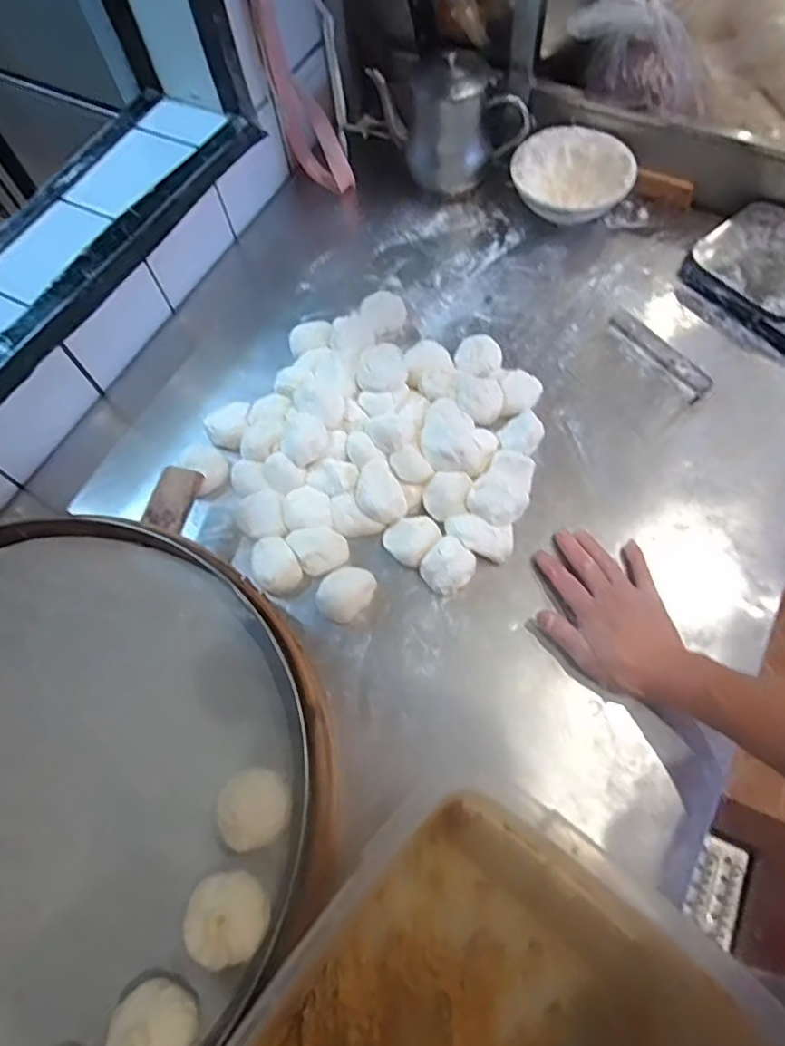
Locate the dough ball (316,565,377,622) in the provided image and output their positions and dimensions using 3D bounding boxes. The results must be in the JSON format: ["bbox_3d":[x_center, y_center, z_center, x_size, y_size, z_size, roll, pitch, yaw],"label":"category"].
[{"bbox_3d":[-0.047,0.073,0.629,0.050,0.032,0.060,29,70,17],"label":"dough ball"}]

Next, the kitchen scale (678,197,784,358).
[{"bbox_3d":[0.479,-0.297,0.740,0.173,0.045,0.204,-39,67,-13],"label":"kitchen scale"}]

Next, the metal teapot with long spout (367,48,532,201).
[{"bbox_3d":[0.079,-0.542,0.817,0.173,0.158,0.112,-19,66,-4],"label":"metal teapot with long spout"}]

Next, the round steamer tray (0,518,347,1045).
[{"bbox_3d":[-0.328,0.221,0.502,0.491,0.085,0.481,-2,64,4],"label":"round steamer tray"}]

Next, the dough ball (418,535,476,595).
[{"bbox_3d":[0.058,0.044,0.619,0.047,0.033,0.051,-2,64,4],"label":"dough ball"}]

